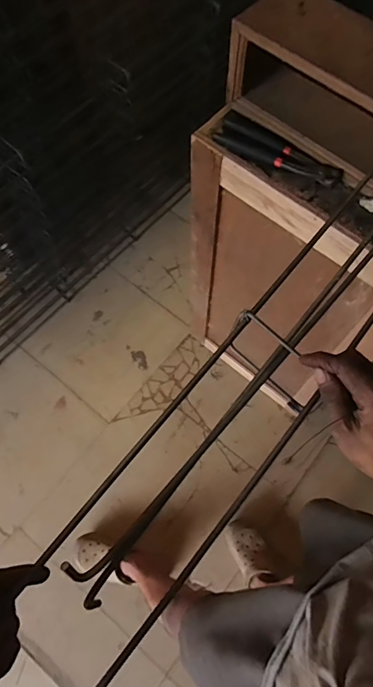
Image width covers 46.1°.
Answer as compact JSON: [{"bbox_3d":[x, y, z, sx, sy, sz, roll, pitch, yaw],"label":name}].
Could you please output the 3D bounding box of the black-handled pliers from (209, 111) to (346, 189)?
[{"bbox_3d":[0.152,-0.321,0.736,0.225,0.025,0.061,36,72,12],"label":"black-handled pliers"}]

